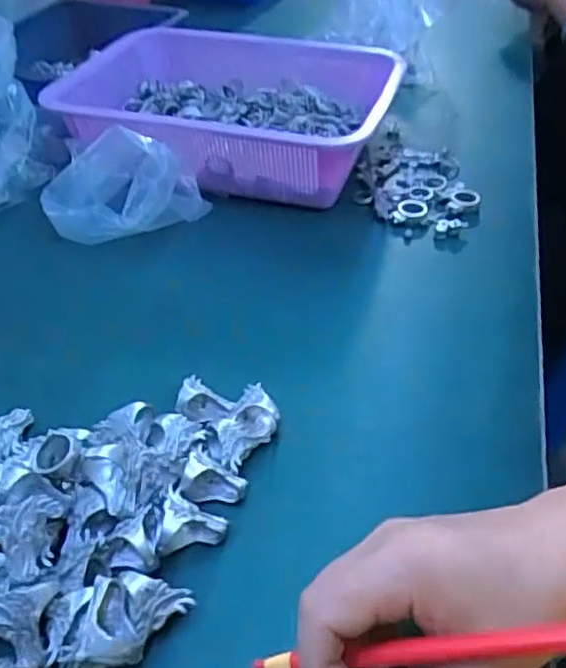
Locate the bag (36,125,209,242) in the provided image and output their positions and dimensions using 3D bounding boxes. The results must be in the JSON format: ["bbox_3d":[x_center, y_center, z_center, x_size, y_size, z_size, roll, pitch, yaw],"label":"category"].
[{"bbox_3d":[-0.133,-0.123,0.565,0.132,0.085,0.079,-1,41,-2],"label":"bag"}]

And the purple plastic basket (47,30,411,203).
[{"bbox_3d":[-0.047,-0.211,0.638,0.298,0.075,0.206,11,42,13],"label":"purple plastic basket"}]

